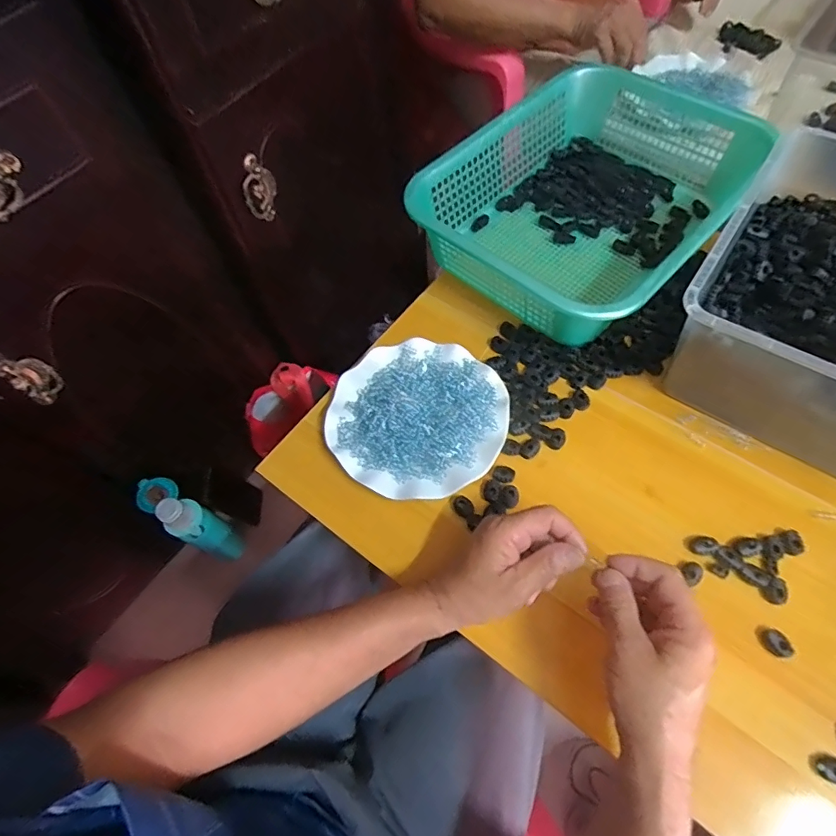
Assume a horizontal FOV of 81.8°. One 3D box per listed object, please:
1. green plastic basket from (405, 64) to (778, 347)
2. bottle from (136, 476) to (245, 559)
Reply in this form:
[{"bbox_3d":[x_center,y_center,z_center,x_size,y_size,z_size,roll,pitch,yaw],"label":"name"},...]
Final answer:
[{"bbox_3d":[0.222,-0.278,0.606,0.299,0.100,0.405,40,72,21],"label":"green plastic basket"},{"bbox_3d":[-0.391,0.191,0.863,0.106,0.249,0.060,33,69,19],"label":"bottle"}]

